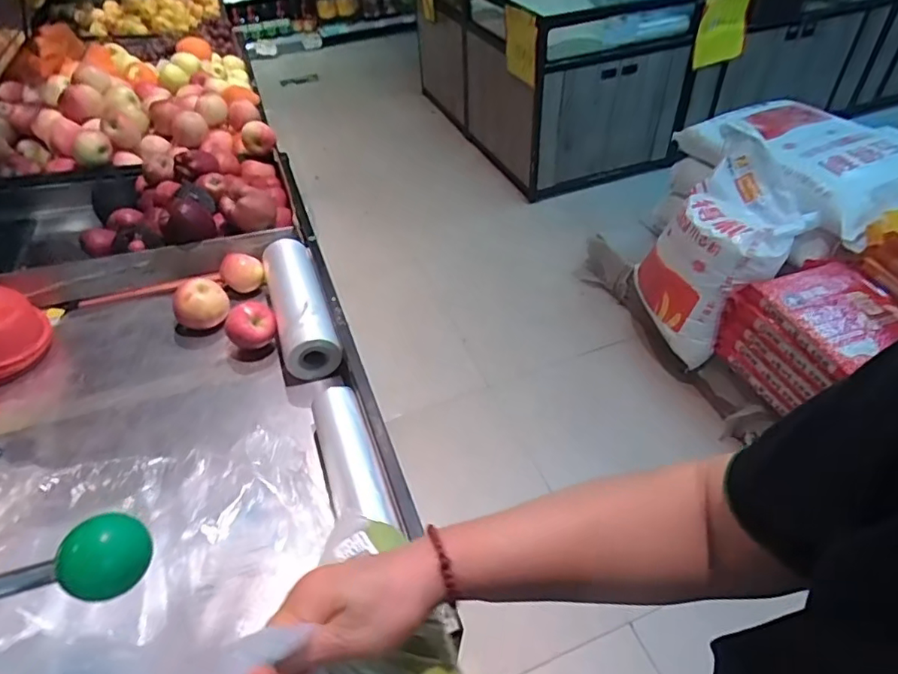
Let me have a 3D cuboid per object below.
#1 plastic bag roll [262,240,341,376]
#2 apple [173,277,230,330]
[{"bbox_3d":[-0.270,-0.068,0.961,0.092,0.096,0.304,-17,46,-13],"label":"plastic bag roll"},{"bbox_3d":[-0.433,-0.059,0.951,0.088,0.068,0.065,-26,49,-21],"label":"apple"}]

